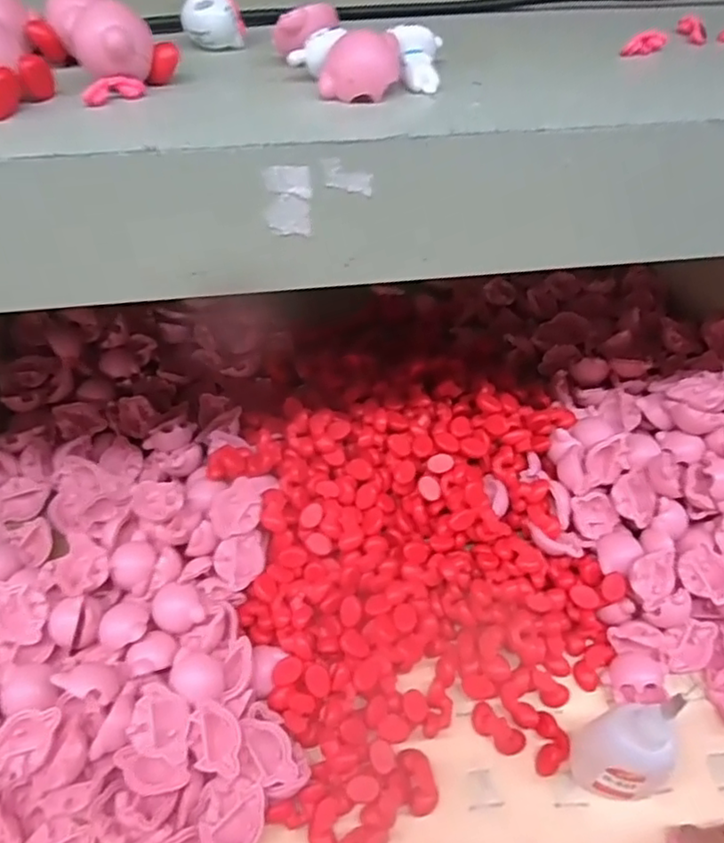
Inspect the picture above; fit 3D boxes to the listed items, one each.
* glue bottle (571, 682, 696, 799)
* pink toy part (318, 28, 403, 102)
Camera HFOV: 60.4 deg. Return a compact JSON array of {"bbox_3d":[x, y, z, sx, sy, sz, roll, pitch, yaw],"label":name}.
[{"bbox_3d":[0.134,0.155,0.298,0.044,0.096,0.029,37,61,28],"label":"glue bottle"},{"bbox_3d":[0.001,-0.140,0.241,0.026,0.018,0.030,11,52,12],"label":"pink toy part"}]

